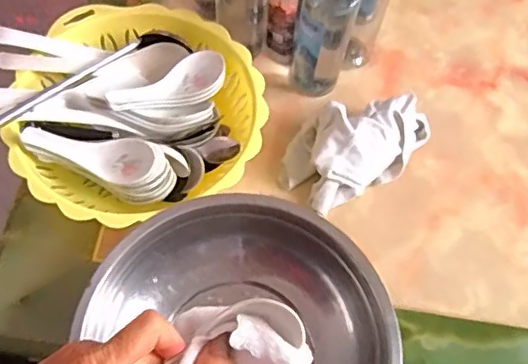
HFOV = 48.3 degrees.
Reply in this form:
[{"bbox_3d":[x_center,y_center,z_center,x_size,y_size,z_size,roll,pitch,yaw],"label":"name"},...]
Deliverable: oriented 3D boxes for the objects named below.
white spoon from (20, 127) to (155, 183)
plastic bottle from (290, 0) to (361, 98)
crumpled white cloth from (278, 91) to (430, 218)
[{"bbox_3d":[-0.160,-0.032,0.552,0.121,0.025,0.043,16,65,5],"label":"white spoon"},{"bbox_3d":[0.063,-0.161,0.592,0.053,0.187,0.058,12,65,3],"label":"plastic bottle"},{"bbox_3d":[0.094,-0.042,0.605,0.161,0.059,0.094,-26,69,-14],"label":"crumpled white cloth"}]

